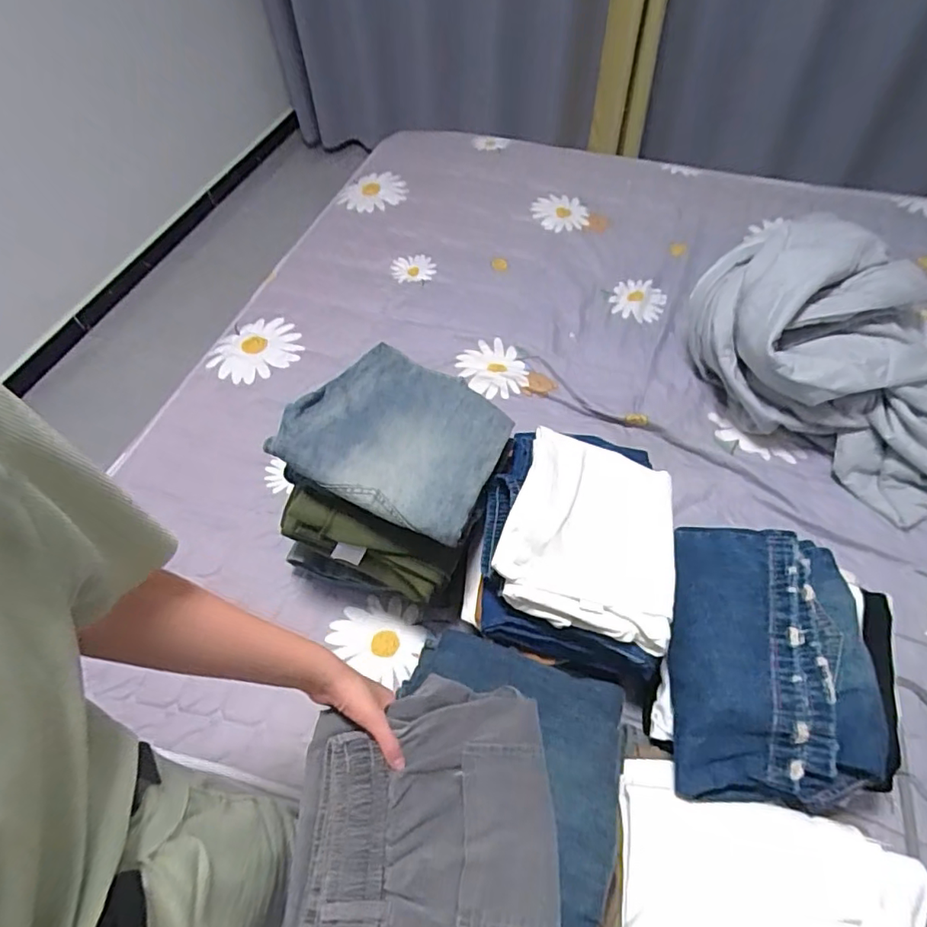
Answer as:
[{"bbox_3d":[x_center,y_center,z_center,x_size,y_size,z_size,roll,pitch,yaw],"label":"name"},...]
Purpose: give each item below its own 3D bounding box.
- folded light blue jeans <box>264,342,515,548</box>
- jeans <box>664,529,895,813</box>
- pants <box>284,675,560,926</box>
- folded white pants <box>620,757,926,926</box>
[{"bbox_3d":[-0.085,-0.044,0.757,0.268,0.032,0.253,23,50,7],"label":"folded light blue jeans"},{"bbox_3d":[0.386,0.237,0.717,0.219,0.079,0.351,9,57,9],"label":"jeans"},{"bbox_3d":[-0.029,0.342,0.521,0.235,0.045,0.255,12,53,-17],"label":"pants"},{"bbox_3d":[0.329,0.487,0.604,0.327,0.052,0.220,14,58,12],"label":"folded white pants"}]

